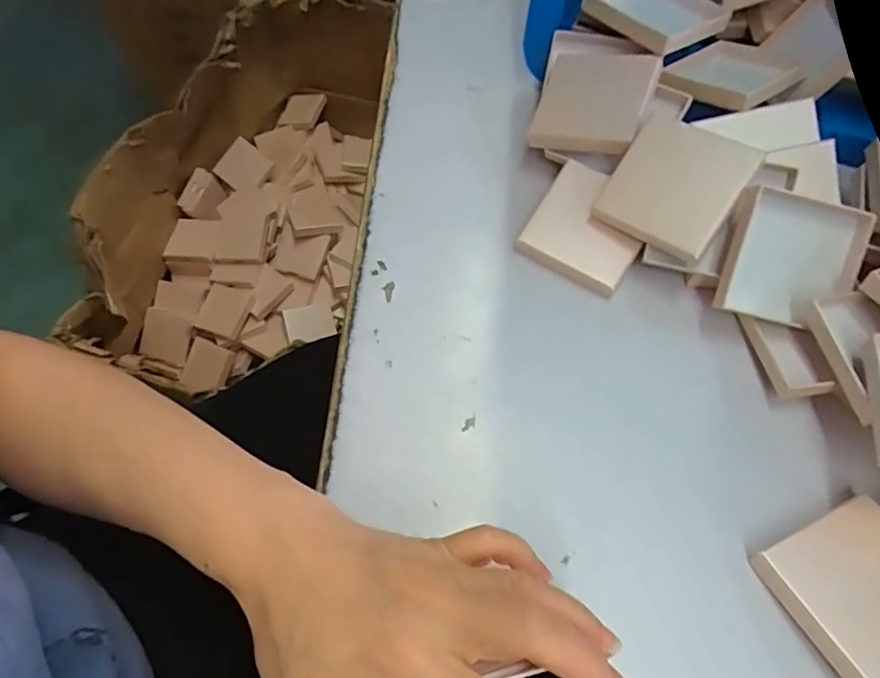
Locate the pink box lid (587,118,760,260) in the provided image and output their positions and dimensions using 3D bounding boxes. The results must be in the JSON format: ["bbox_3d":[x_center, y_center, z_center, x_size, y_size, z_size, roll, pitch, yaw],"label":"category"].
[{"bbox_3d":[0.147,-0.097,0.348,0.075,0.009,0.073,34,105,25],"label":"pink box lid"}]

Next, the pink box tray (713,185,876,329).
[{"bbox_3d":[0.216,-0.047,0.335,0.077,0.008,0.076,13,98,-5],"label":"pink box tray"}]

